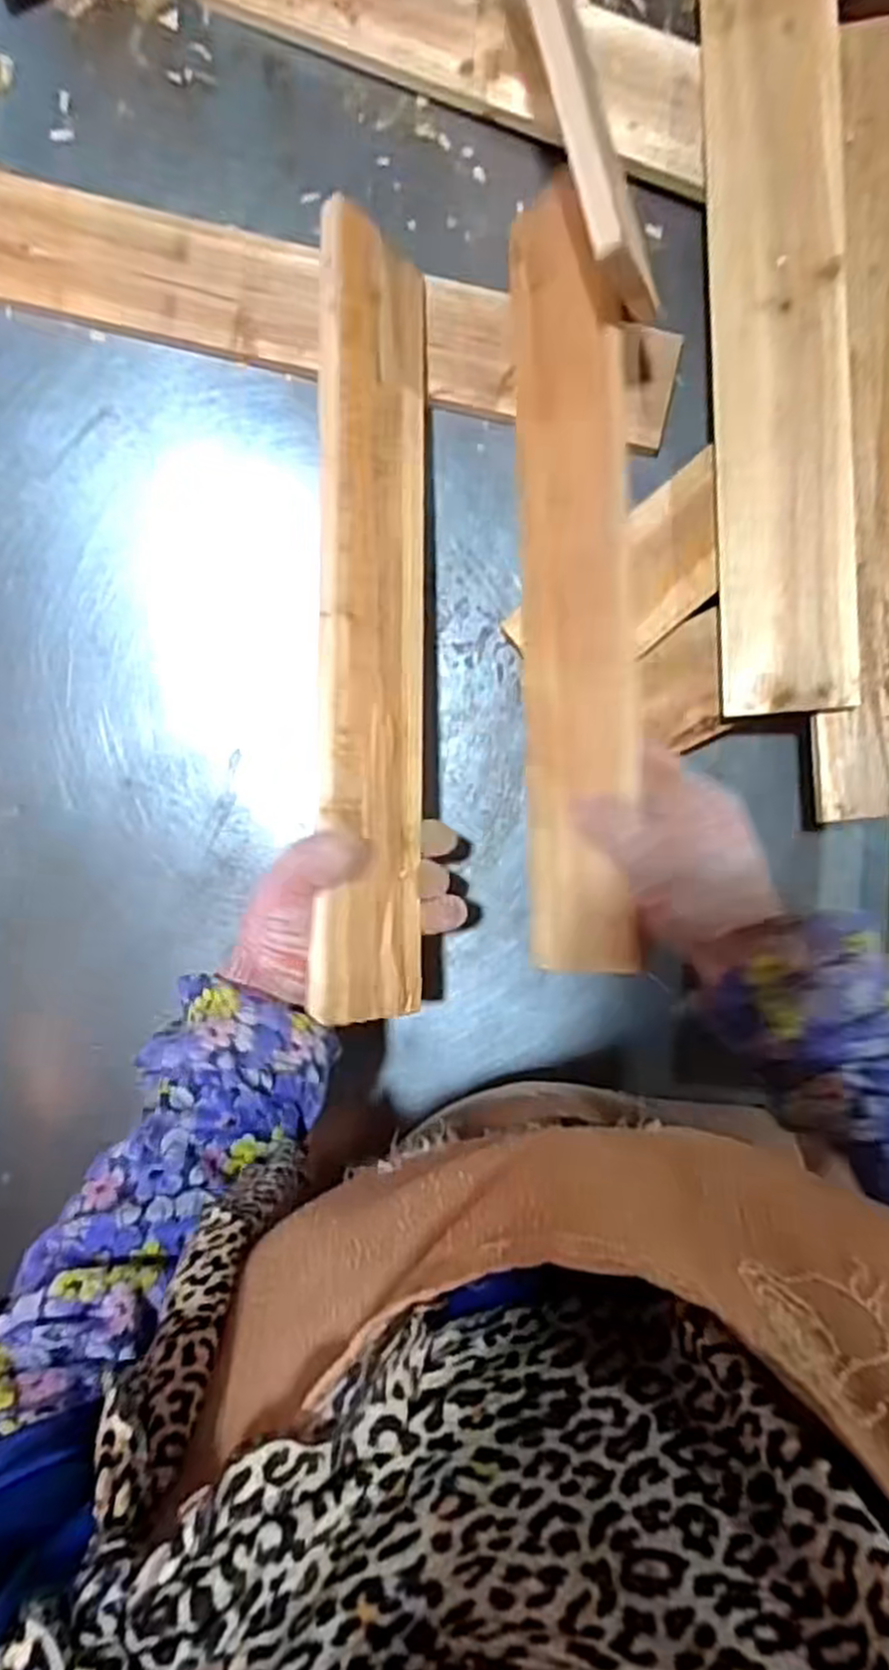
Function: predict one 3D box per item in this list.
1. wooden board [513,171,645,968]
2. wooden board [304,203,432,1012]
[{"bbox_3d":[0.077,-0.163,0.486,0.011,0.084,0.482,2,85,-44],"label":"wooden board"},{"bbox_3d":[-0.040,-0.131,0.476,0.010,0.085,0.467,-3,84,39],"label":"wooden board"}]

